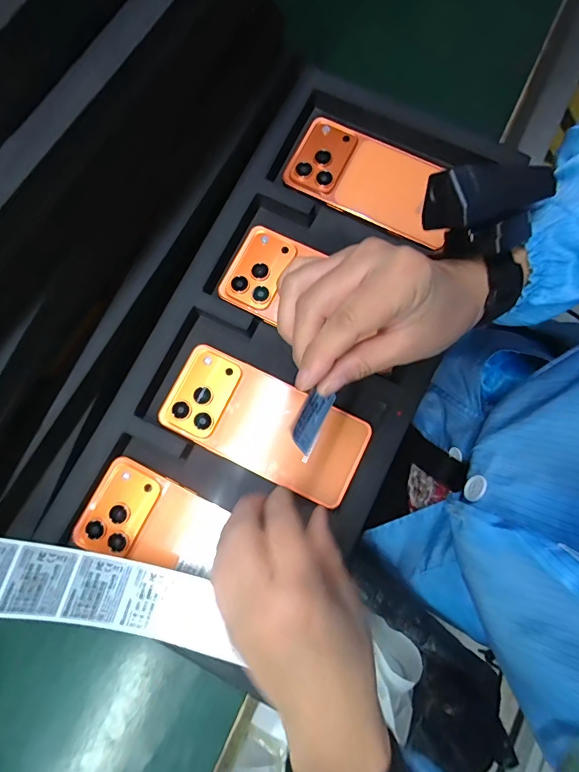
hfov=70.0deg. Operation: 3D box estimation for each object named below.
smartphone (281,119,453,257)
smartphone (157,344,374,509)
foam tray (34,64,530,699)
[{"bbox_3d":[0.077,-0.189,0.374,0.150,0.013,0.082,26,82,7],"label":"smartphone"},{"bbox_3d":[-0.020,0.030,0.335,0.161,0.006,0.074,25,82,7],"label":"smartphone"},{"bbox_3d":[-0.002,-0.036,0.341,0.221,0.043,0.475,27,82,7],"label":"foam tray"}]

